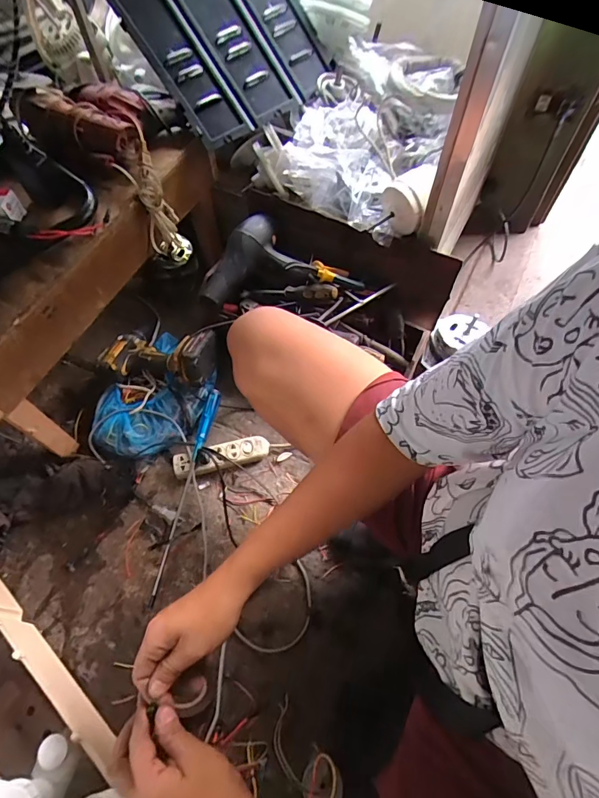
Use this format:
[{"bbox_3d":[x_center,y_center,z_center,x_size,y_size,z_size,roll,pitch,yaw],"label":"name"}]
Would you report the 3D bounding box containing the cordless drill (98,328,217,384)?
[{"bbox_3d":[-0.287,-0.096,0.870,0.217,0.081,0.119,9,60,6],"label":"cordless drill"}]

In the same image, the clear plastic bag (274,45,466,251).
[{"bbox_3d":[0.153,-0.546,0.867,0.255,0.164,0.414,26,63,15],"label":"clear plastic bag"}]

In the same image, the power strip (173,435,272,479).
[{"bbox_3d":[-0.150,0.112,0.831,0.181,0.033,0.050,-13,60,-7],"label":"power strip"}]

